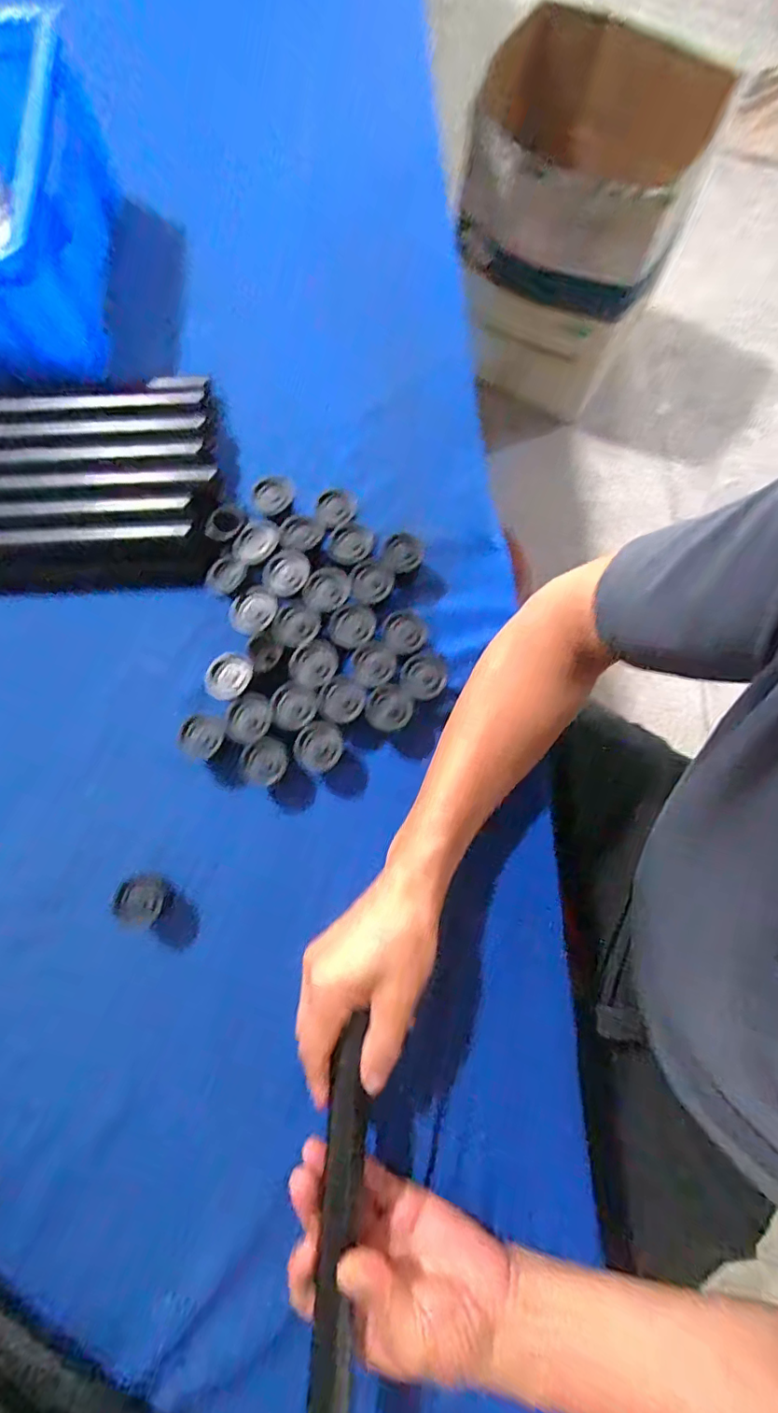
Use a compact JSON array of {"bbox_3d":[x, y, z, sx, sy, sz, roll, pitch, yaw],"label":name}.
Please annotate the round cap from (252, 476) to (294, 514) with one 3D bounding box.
[{"bbox_3d":[-0.098,-0.179,0.440,0.035,0.010,0.035,0,79,0],"label":"round cap"}]

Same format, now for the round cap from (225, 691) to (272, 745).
[{"bbox_3d":[-0.108,0.009,0.404,0.033,0.009,0.040,22,80,5],"label":"round cap"}]

